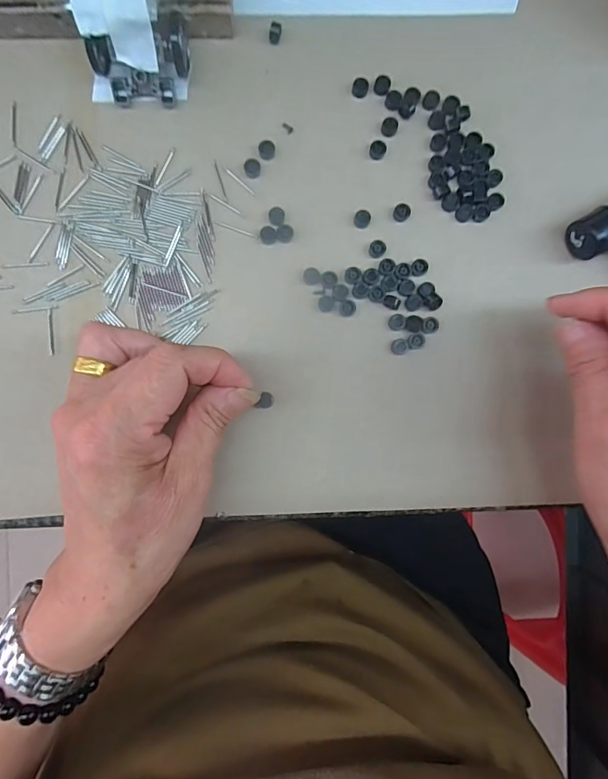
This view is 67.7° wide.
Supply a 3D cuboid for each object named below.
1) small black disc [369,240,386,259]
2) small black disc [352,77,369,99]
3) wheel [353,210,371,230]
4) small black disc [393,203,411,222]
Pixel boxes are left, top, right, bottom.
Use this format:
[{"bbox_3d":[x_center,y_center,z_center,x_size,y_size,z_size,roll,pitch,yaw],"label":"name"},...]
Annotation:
[{"bbox_3d":[0.040,-0.077,0.248,0.009,0.004,0.010,40,88,-1],"label":"small black disc"},{"bbox_3d":[0.031,-0.167,0.251,0.009,0.004,0.008,7,88,-2],"label":"small black disc"},{"bbox_3d":[0.032,-0.094,0.250,0.009,0.004,0.009,0,89,-2],"label":"wheel"},{"bbox_3d":[0.054,-0.098,0.250,0.009,0.004,0.009,0,89,-2],"label":"small black disc"}]

